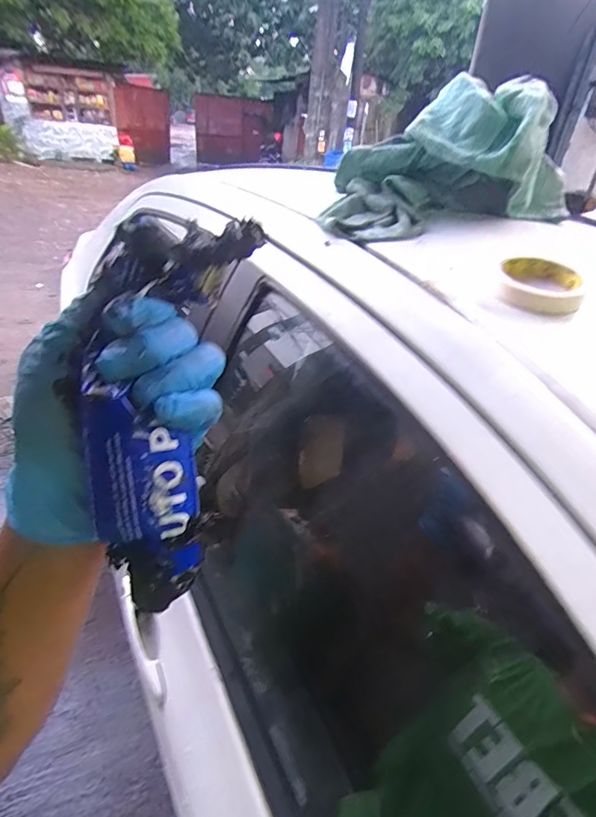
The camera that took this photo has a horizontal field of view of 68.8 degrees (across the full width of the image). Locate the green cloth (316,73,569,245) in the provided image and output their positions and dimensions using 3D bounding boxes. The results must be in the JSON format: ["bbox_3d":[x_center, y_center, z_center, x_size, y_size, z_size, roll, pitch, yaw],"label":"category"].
[{"bbox_3d":[0.223,-0.348,0.620,0.376,0.173,0.190,-2,33,-11],"label":"green cloth"}]

